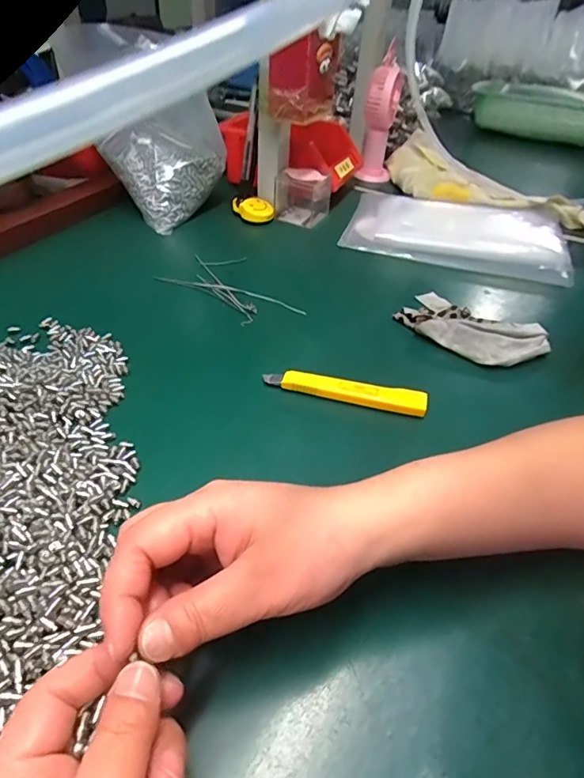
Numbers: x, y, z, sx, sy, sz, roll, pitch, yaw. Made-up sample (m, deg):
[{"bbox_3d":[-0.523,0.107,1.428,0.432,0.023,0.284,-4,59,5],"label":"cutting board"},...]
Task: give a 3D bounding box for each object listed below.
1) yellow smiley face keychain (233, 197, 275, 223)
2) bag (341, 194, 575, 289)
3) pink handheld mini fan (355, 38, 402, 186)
[{"bbox_3d":[-0.050,-0.233,0.639,0.052,0.018,0.035,-2,43,-7],"label":"yellow smiley face keychain"},{"bbox_3d":[0.205,-0.201,0.623,0.265,0.023,0.189,15,42,11],"label":"bag"},{"bbox_3d":[0.133,-0.404,0.751,0.051,0.162,0.042,5,42,0],"label":"pink handheld mini fan"}]

